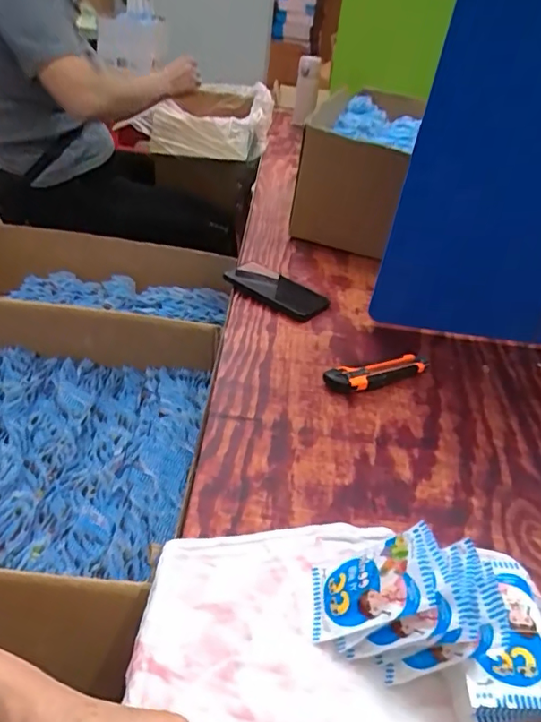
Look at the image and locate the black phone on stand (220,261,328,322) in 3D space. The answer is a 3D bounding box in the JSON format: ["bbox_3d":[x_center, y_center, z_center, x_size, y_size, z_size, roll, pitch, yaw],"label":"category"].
[{"bbox_3d":[0.009,-0.116,0.828,0.176,0.013,0.096,27,41,23],"label":"black phone on stand"}]

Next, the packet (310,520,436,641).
[{"bbox_3d":[0.079,0.177,0.413,0.106,0.009,0.067,-29,32,22],"label":"packet"}]

